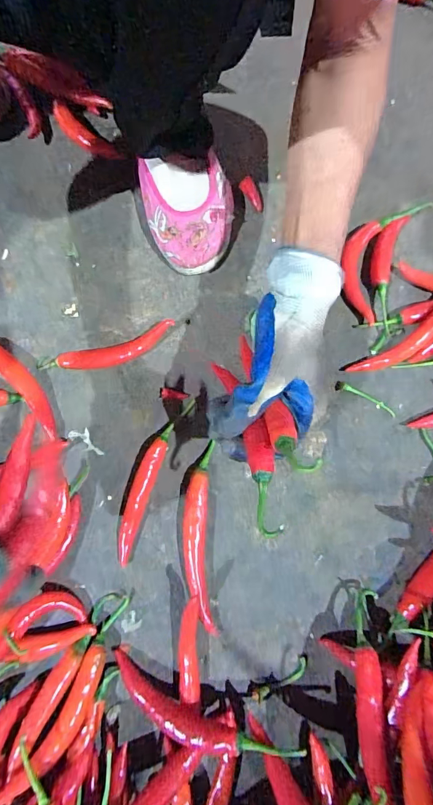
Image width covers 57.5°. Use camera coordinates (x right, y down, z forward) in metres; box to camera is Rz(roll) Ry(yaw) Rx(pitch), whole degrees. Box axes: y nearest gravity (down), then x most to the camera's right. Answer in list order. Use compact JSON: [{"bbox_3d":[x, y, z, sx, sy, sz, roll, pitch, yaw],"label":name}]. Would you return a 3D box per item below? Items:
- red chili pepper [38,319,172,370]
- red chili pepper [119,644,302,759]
[{"bbox_3d":[-0.115,-0.052,0.409,0.145,0.024,0.031,-14,77,-2],"label":"red chili pepper"},{"bbox_3d":[-0.019,0.259,0.322,0.164,0.016,0.033,15,78,20],"label":"red chili pepper"}]

